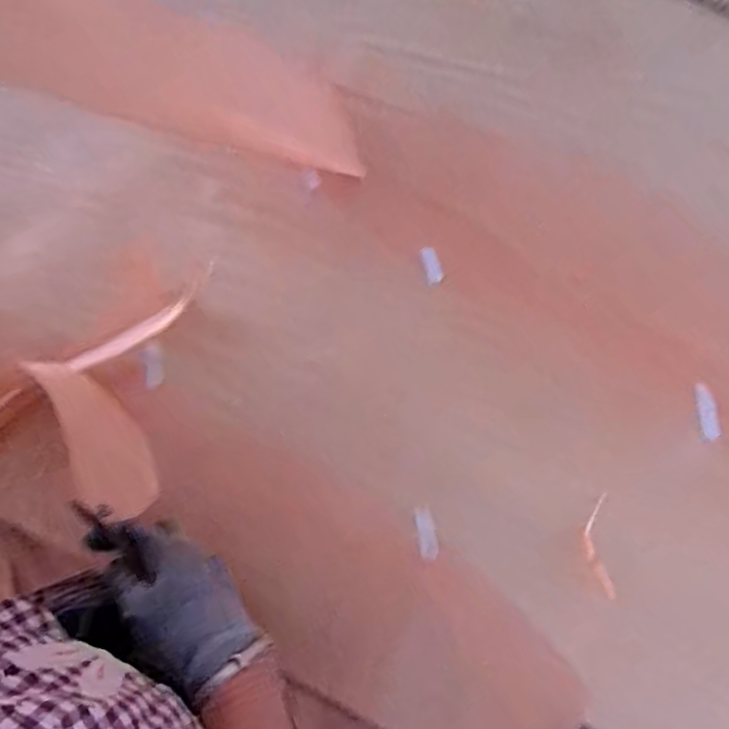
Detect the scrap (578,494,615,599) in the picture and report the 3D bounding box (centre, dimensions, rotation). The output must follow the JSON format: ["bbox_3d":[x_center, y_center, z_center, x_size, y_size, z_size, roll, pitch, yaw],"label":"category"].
[{"bbox_3d":[0.192,0.150,0.465,0.025,0.005,0.081,1,72,0],"label":"scrap"}]

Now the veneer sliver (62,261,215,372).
[{"bbox_3d":[-0.200,-0.038,0.515,0.154,0.014,0.021,-36,75,-11],"label":"veneer sliver"}]

